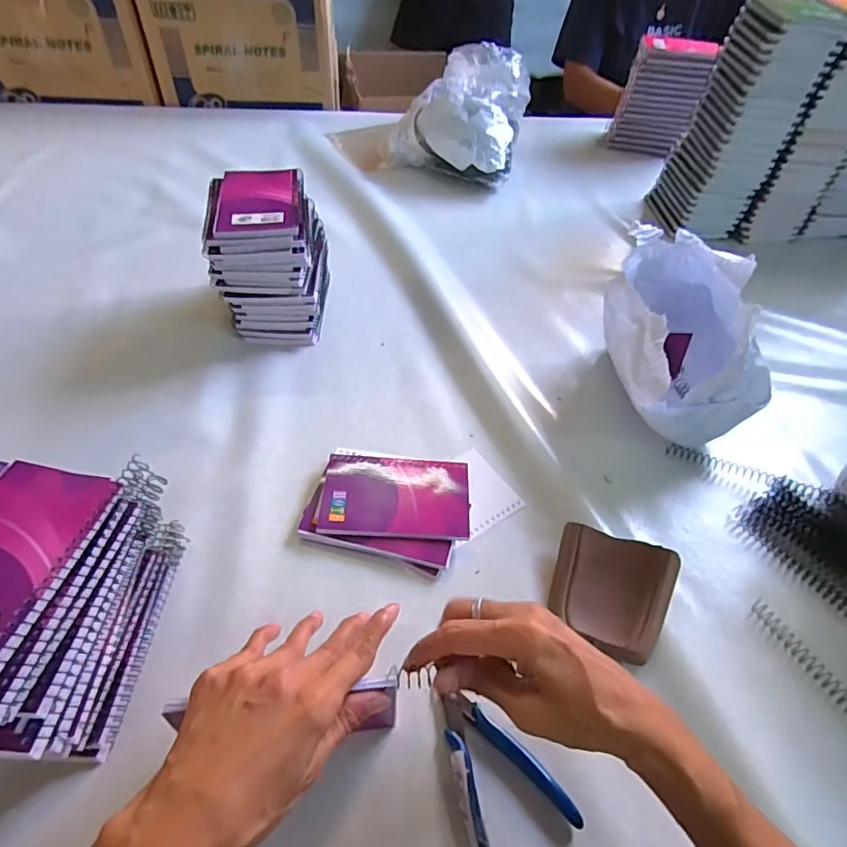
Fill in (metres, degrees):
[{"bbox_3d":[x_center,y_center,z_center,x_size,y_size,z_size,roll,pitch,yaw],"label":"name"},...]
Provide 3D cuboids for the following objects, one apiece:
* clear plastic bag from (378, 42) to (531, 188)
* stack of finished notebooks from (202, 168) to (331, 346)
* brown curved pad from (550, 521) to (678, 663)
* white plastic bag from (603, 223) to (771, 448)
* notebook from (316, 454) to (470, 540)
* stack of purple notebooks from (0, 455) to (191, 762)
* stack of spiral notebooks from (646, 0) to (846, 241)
[{"bbox_3d":[0.052,-0.537,0.908,0.233,0.150,0.208,14,49,8],"label":"clear plastic bag"},{"bbox_3d":[-0.171,-0.187,0.595,0.112,0.139,0.132,-4,49,-7],"label":"stack of finished notebooks"},{"bbox_3d":[0.146,0.132,0.410,0.087,0.013,0.088,13,62,21],"label":"brown curved pad"},{"bbox_3d":[0.262,-0.091,0.535,0.138,0.143,0.211,2,49,-2],"label":"white plastic bag"},{"bbox_3d":[-0.024,0.063,0.468,0.128,0.011,0.080,4,54,-2],"label":"notebook"},{"bbox_3d":[-0.248,0.122,0.335,0.109,0.121,0.183,6,49,2],"label":"stack of purple notebooks"},{"bbox_3d":[0.609,-0.444,0.786,0.412,0.282,0.139,-1,49,-4],"label":"stack of spiral notebooks"}]

